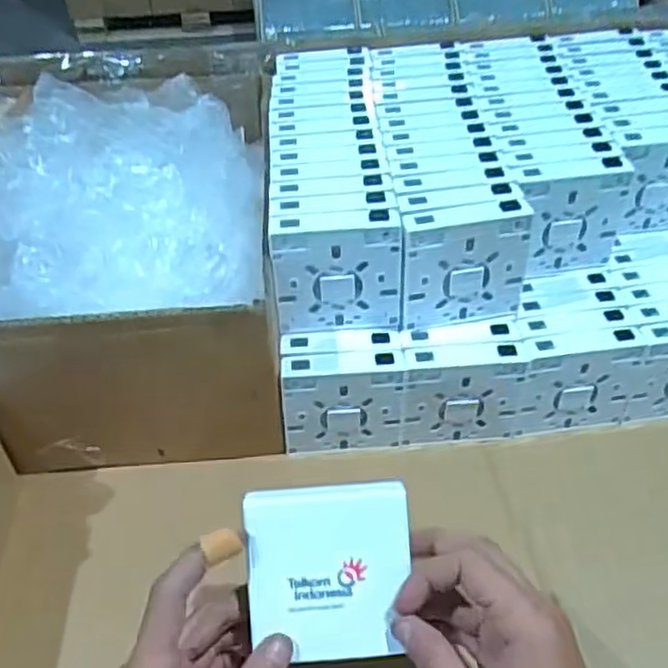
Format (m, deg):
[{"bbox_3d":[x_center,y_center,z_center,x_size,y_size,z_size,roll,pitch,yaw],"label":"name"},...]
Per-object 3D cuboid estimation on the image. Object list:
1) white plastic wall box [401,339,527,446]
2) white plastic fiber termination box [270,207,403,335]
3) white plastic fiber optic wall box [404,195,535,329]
[{"bbox_3d":[0.093,0.044,0.519,0.085,0.084,0.022,-4,41,-1],"label":"white plastic wall box"},{"bbox_3d":[0.002,-0.041,0.486,0.085,0.088,0.020,-5,41,-2],"label":"white plastic fiber termination box"},{"bbox_3d":[0.090,-0.048,0.490,0.085,0.084,0.021,-9,41,-7],"label":"white plastic fiber optic wall box"}]

